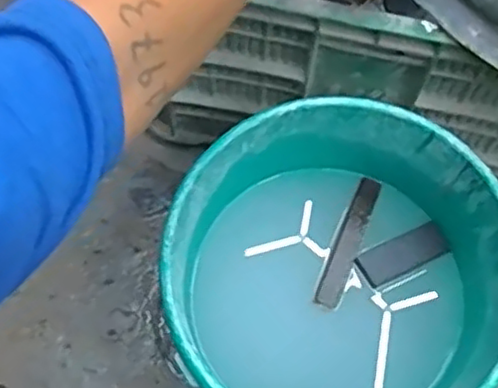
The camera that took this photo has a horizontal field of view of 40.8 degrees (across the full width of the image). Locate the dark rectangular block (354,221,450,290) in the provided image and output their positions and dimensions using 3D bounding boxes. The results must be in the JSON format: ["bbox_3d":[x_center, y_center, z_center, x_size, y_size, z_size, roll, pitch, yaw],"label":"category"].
[{"bbox_3d":[0.141,0.056,0.610,0.083,0.006,0.032,-25,70,-11],"label":"dark rectangular block"}]

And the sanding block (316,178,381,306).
[{"bbox_3d":[0.093,0.042,0.622,0.023,0.014,0.133,21,69,8],"label":"sanding block"}]

